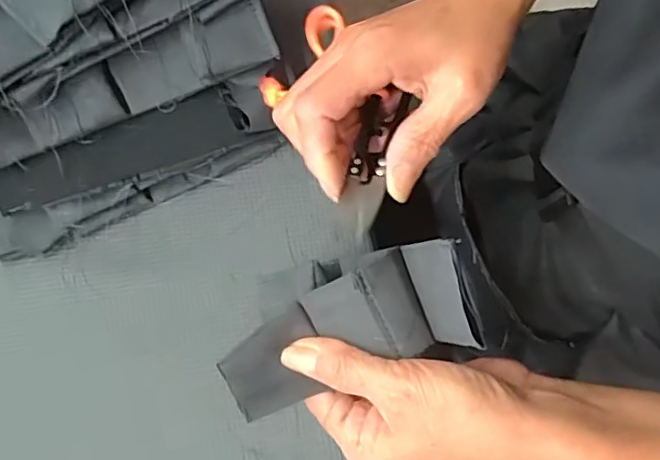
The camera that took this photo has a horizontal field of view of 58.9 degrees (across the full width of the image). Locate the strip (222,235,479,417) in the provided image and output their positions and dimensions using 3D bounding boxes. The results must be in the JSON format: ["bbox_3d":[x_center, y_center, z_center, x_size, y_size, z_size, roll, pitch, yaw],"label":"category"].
[{"bbox_3d":[0.009,0.044,0.258,0.112,0.022,0.049,-24,79,0],"label":"strip"}]

